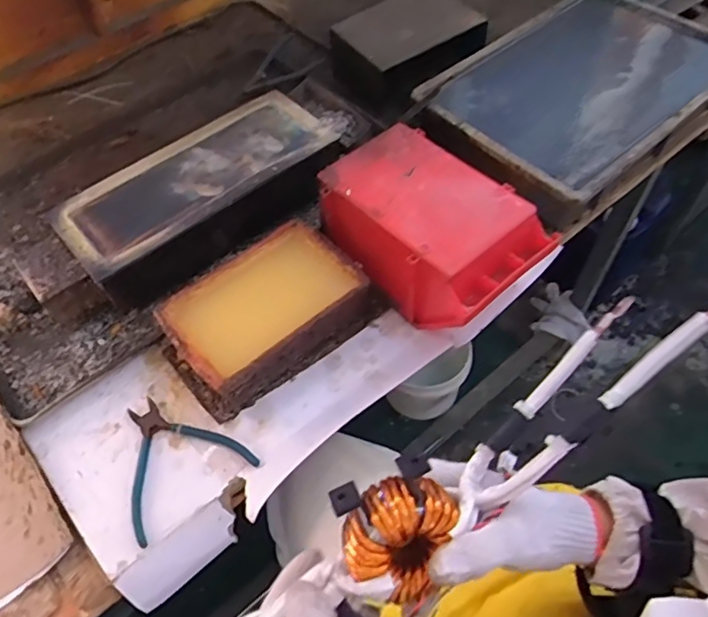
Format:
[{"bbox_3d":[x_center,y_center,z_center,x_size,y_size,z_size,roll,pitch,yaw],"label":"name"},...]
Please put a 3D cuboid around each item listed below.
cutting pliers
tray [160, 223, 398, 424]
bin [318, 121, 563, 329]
[{"bbox_3d":[-0.183,0.141,0.569,0.126,0.007,0.134,-31,59,-18],"label":"cutting pliers"},{"bbox_3d":[-0.093,0.004,0.623,0.222,0.067,0.141,-34,61,-20],"label":"tray"},{"bbox_3d":[0.083,-0.086,0.638,0.151,0.102,0.235,-38,62,-22],"label":"bin"}]

